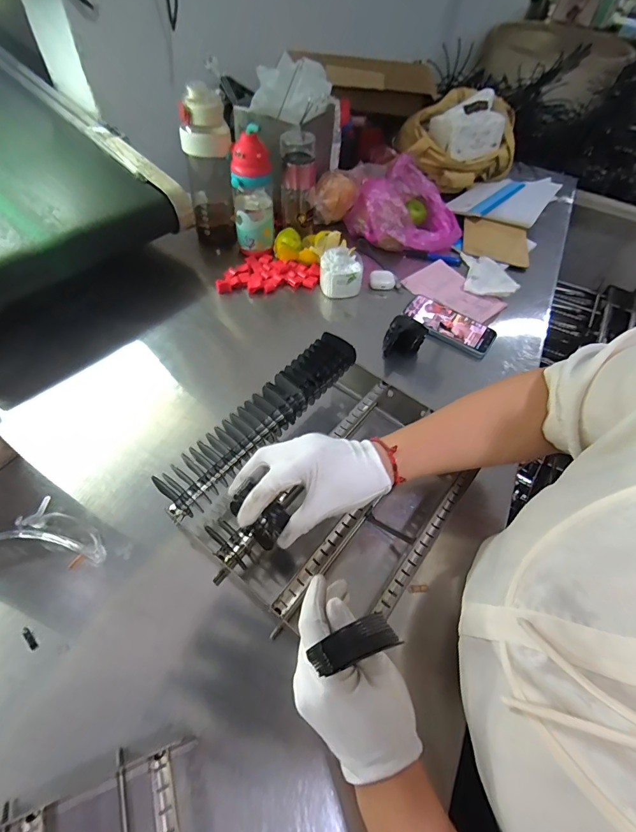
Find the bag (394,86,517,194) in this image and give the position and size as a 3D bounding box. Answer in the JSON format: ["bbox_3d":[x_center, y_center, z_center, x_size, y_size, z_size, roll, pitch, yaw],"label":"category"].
[{"bbox_3d":[0.350,-0.682,0.951,0.236,0.151,0.243,41,61,22],"label":"bag"}]

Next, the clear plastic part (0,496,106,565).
[{"bbox_3d":[-0.312,0.129,0.428,0.150,0.049,0.069,-1,55,-6],"label":"clear plastic part"}]

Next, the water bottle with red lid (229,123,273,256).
[{"bbox_3d":[-0.124,-0.423,0.738,0.075,0.198,0.081,-6,55,-9],"label":"water bottle with red lid"}]

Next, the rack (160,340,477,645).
[{"bbox_3d":[0.016,0.065,0.450,0.264,0.096,0.308,37,59,20],"label":"rack"}]

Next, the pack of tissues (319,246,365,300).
[{"bbox_3d":[0.043,-0.267,0.734,0.080,0.064,0.086,6,54,-1],"label":"pack of tissues"}]

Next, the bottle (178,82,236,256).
[{"bbox_3d":[-0.205,-0.454,0.741,0.086,0.268,0.086,-10,56,-12],"label":"bottle"}]

